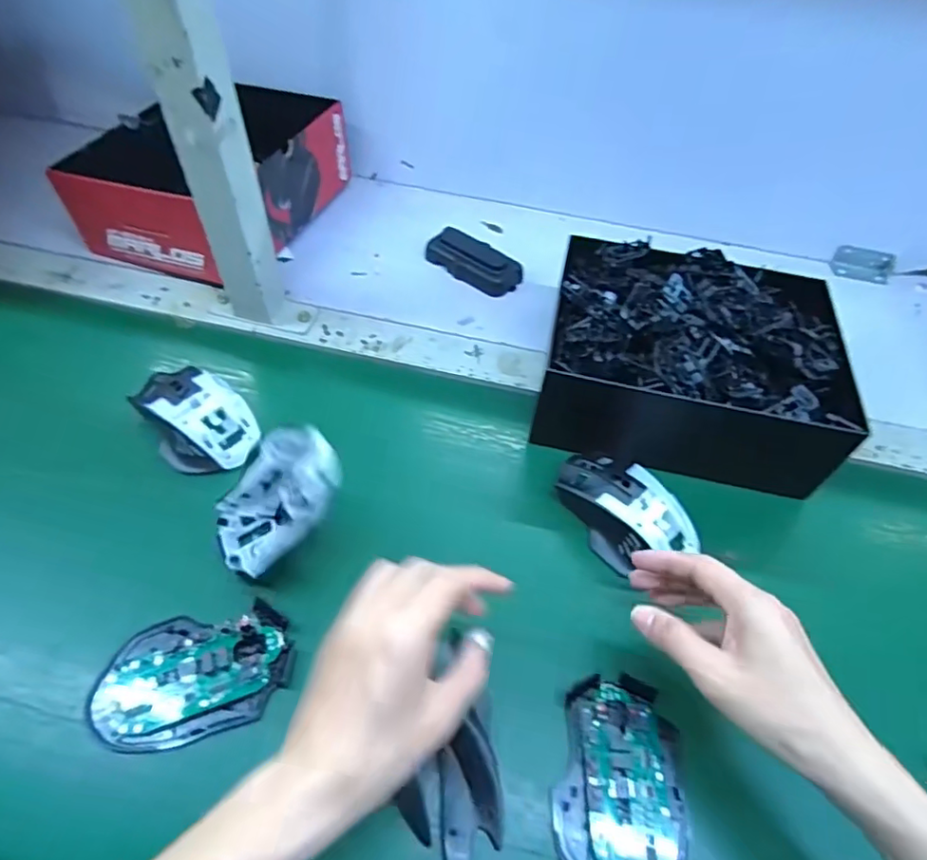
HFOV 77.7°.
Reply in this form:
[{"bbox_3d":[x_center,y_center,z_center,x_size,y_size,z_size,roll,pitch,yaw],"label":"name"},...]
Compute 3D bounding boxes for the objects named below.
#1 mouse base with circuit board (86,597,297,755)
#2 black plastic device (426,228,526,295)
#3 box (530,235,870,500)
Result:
[{"bbox_3d":[-0.166,0.151,0.356,0.113,0.025,0.073,-9,56,-12],"label":"mouse base with circuit board"},{"bbox_3d":[0.009,-0.178,0.612,0.102,0.023,0.048,32,57,16],"label":"black plastic device"},{"bbox_3d":[0.187,-0.066,0.488,0.227,0.104,0.180,13,54,5],"label":"box"}]

